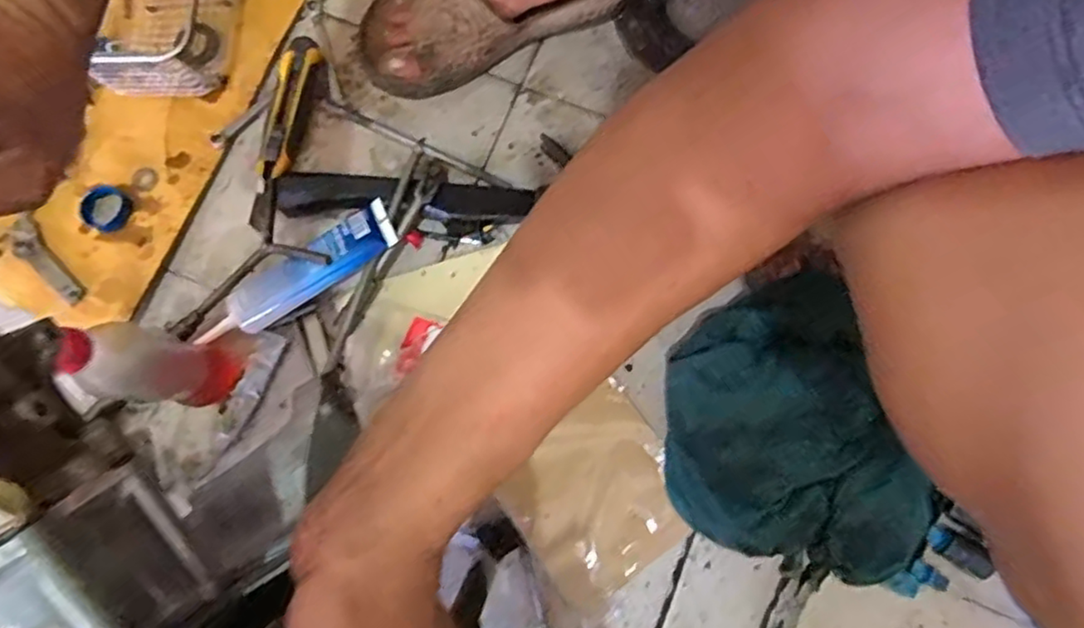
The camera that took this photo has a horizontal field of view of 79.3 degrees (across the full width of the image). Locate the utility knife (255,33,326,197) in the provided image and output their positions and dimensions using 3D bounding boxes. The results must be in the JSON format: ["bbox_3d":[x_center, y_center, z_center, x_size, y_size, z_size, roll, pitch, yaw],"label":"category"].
[{"bbox_3d":[-0.241,-0.190,0.622,0.035,0.021,0.148,10,79,3],"label":"utility knife"}]

